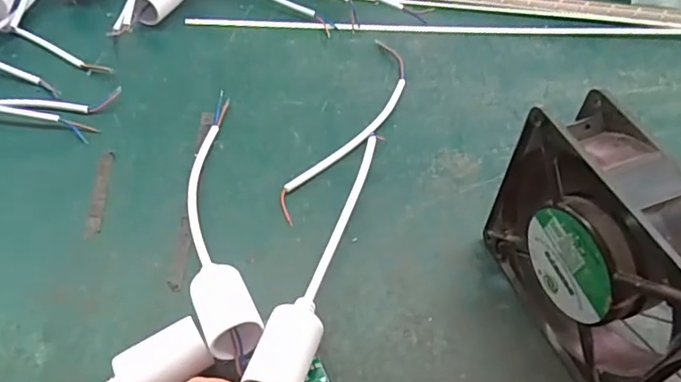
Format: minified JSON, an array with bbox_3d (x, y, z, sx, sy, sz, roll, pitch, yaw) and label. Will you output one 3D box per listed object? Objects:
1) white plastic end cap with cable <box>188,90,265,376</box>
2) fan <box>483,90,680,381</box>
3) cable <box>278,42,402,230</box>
[{"bbox_3d":[-0.078,0.009,0.340,0.032,0.034,0.207,-9,53,-11],"label":"white plastic end cap with cable"},{"bbox_3d":[0.129,0.034,0.281,0.039,0.122,0.119,-16,55,-16],"label":"fan"},{"bbox_3d":[0.012,-0.052,0.418,0.039,0.005,0.205,22,54,12],"label":"cable"}]

